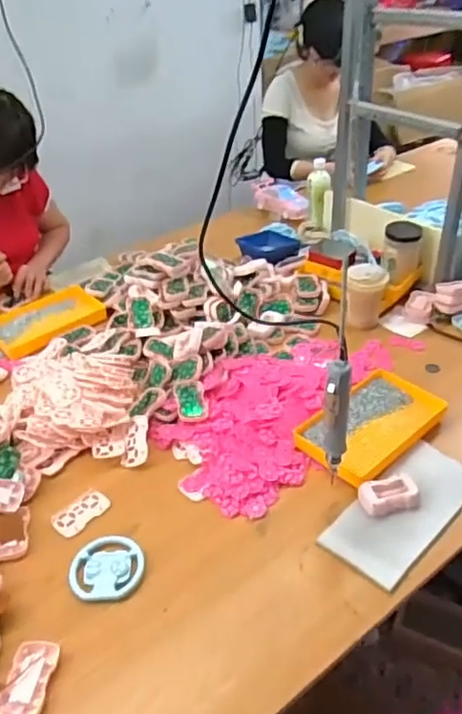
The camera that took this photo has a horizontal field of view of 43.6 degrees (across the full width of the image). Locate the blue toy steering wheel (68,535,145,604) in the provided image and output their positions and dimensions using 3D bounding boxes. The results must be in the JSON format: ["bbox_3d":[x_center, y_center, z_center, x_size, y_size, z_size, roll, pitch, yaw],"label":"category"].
[{"bbox_3d":[-0.178,0.300,0.829,0.103,0.013,0.105,-3,37,2],"label":"blue toy steering wheel"}]

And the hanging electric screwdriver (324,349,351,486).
[{"bbox_3d":[0.149,0.090,0.812,0.033,0.212,0.040,7,38,14],"label":"hanging electric screwdriver"}]

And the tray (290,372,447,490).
[{"bbox_3d":[0.246,0.114,1.003,0.252,0.030,0.150,-29,43,-29],"label":"tray"}]

